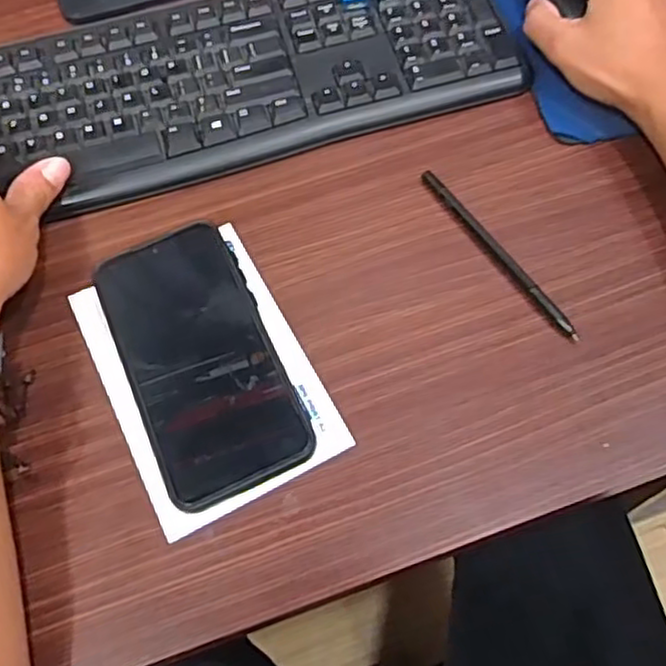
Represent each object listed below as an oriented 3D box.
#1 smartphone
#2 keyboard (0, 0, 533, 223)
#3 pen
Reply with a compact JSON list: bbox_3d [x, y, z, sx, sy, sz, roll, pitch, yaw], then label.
[{"bbox_3d":[-0.074,0.012,0.385,0.080,0.017,0.160,-23,66,-8],"label":"smartphone"},{"bbox_3d":[-0.090,-0.173,0.472,0.416,0.016,0.162,-11,65,-2],"label":"keyboard"},{"bbox_3d":[0.096,-0.049,0.407,0.007,0.008,0.137,-32,67,-11],"label":"pen"}]

